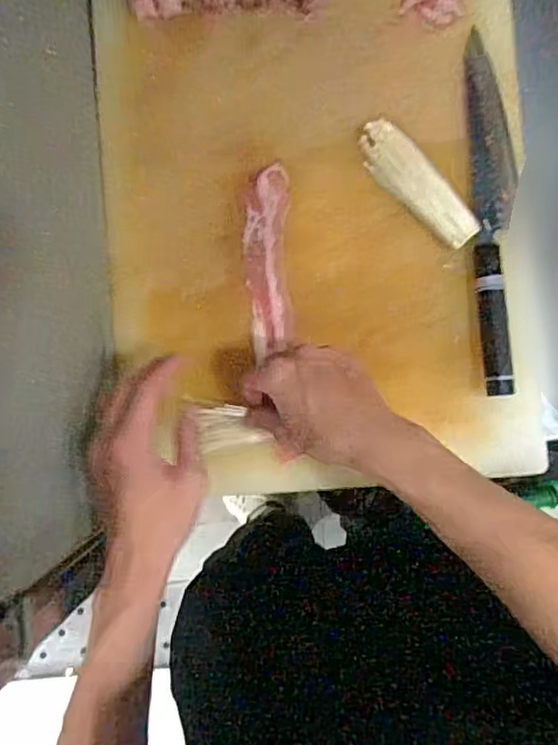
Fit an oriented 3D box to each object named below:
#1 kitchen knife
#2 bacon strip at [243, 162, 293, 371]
[{"bbox_3d":[0.200,-0.146,0.538,0.041,0.024,0.327,-2,88,1],"label":"kitchen knife"},{"bbox_3d":[-0.010,-0.106,0.555,0.042,0.009,0.172,-1,90,1],"label":"bacon strip"}]

